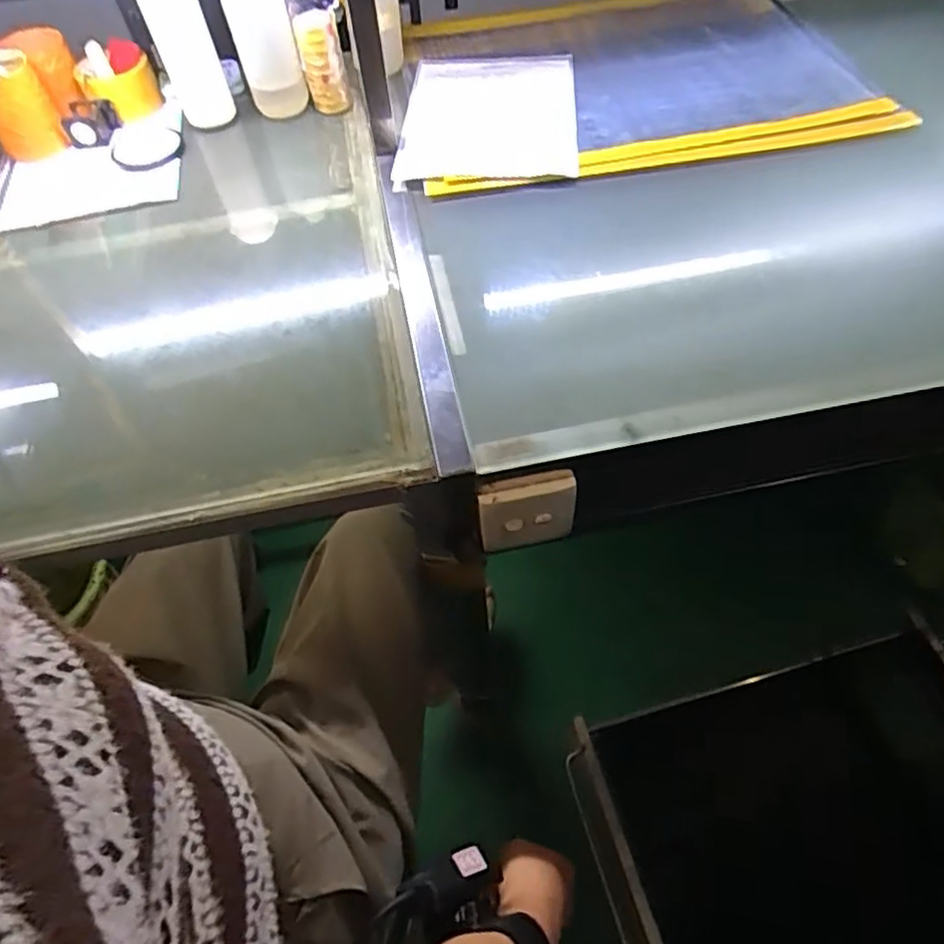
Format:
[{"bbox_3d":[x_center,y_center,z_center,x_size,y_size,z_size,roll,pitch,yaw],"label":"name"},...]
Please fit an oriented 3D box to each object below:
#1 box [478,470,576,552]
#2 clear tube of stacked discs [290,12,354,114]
[{"bbox_3d":[0.050,0.040,0.593,0.086,0.092,0.027,-9,59,-3],"label":"box"},{"bbox_3d":[-0.187,-0.516,0.814,0.052,0.111,0.046,-10,59,-3],"label":"clear tube of stacked discs"}]

